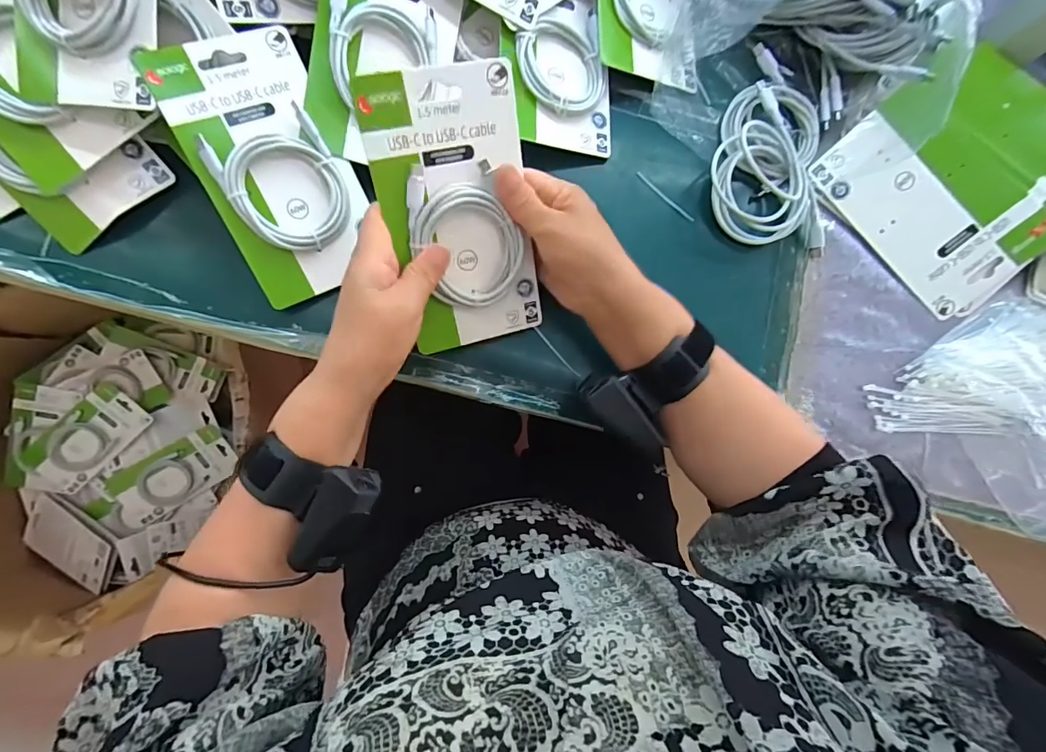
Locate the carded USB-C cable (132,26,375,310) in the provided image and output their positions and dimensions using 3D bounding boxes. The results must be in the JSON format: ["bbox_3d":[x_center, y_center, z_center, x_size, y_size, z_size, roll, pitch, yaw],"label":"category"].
[{"bbox_3d":[-0.179,-0.154,0.343,0.103,0.014,0.179,-28,105,-15],"label":"carded USB-C cable"}]

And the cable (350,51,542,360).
[{"bbox_3d":[-0.042,-0.106,0.320,0.098,0.012,0.180,-16,120,-14],"label":"cable"}]

